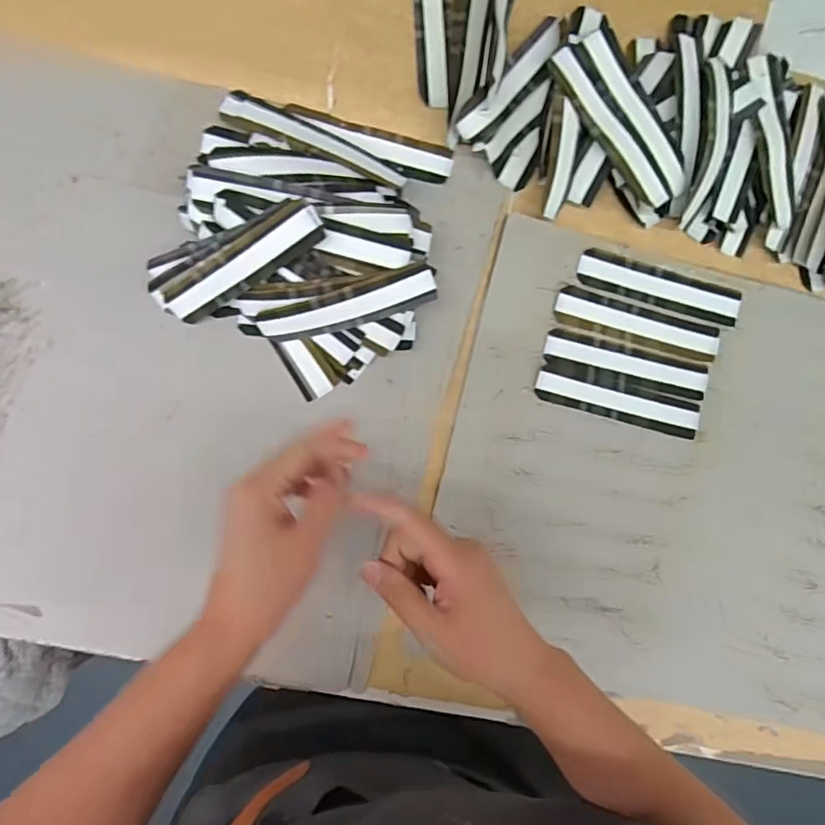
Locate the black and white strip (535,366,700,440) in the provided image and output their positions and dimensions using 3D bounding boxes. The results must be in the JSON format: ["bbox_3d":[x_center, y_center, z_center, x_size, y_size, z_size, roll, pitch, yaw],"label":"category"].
[{"bbox_3d":[0.174,-0.008,0.474,0.140,0.011,0.030,14,91,-4],"label":"black and white strip"}]

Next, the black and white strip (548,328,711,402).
[{"bbox_3d":[0.182,-0.040,0.482,0.142,0.013,0.031,13,91,-4],"label":"black and white strip"}]

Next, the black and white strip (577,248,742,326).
[{"bbox_3d":[0.208,-0.107,0.475,0.139,0.007,0.032,16,91,-4],"label":"black and white strip"}]

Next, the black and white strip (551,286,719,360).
[{"bbox_3d":[0.190,-0.074,0.475,0.140,0.005,0.032,14,91,-4],"label":"black and white strip"}]

